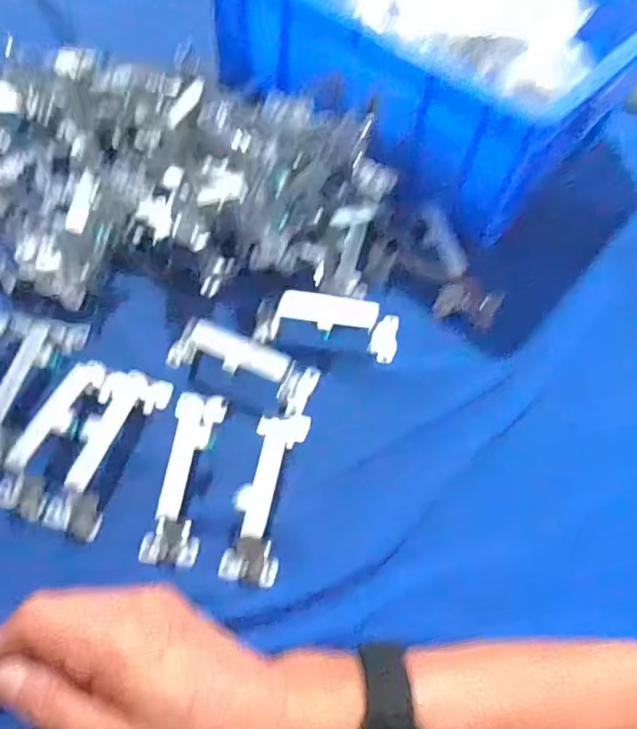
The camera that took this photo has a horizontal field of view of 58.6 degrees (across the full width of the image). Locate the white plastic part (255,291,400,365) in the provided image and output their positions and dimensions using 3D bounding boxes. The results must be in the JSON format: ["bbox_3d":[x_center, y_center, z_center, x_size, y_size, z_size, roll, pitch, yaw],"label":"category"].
[{"bbox_3d":[0.009,-0.032,0.416,0.103,0.035,0.035,7,59,0],"label":"white plastic part"}]

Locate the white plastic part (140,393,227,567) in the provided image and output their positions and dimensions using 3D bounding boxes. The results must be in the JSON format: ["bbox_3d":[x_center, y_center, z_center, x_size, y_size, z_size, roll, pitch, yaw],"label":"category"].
[{"bbox_3d":[-0.084,0.064,0.352,0.032,0.029,0.110,7,59,0],"label":"white plastic part"}]

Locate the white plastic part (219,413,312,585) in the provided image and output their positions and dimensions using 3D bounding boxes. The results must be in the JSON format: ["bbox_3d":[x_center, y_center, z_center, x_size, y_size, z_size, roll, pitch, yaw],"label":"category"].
[{"bbox_3d":[-0.031,0.074,0.348,0.031,0.036,0.108,12,59,3],"label":"white plastic part"}]

